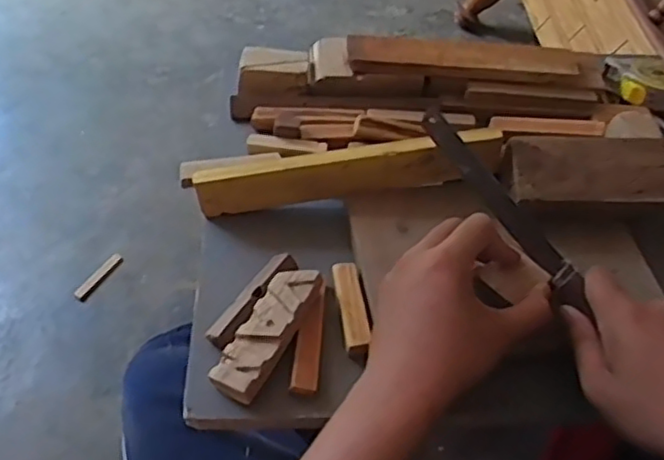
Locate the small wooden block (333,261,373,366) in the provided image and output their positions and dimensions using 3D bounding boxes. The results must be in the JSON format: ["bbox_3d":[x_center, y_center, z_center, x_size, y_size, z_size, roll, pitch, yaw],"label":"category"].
[{"bbox_3d":[0.016,0.057,0.482,0.020,0.016,0.079,-6,54,-7],"label":"small wooden block"}]

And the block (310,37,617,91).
[{"bbox_3d":[0.122,-0.157,0.626,0.281,0.035,0.051,2,53,0],"label":"block"}]

